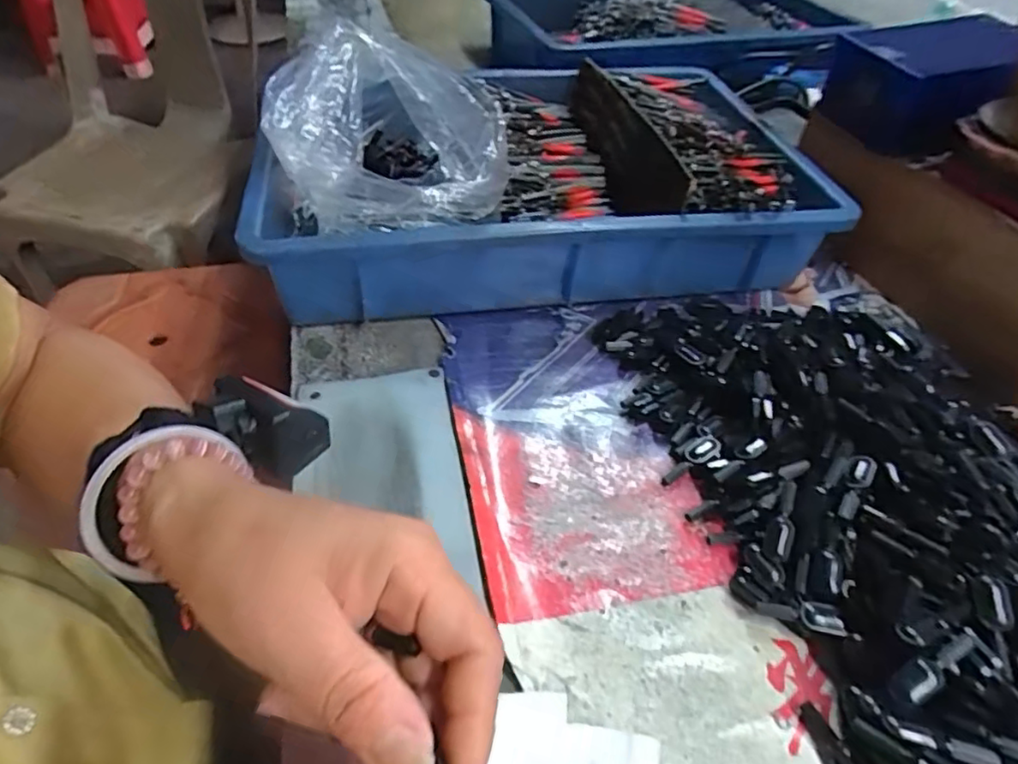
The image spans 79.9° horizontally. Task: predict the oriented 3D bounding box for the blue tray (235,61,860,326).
[{"bbox_3d":[0.017,-0.180,0.521,0.421,0.086,0.288,-6,48,-10],"label":"blue tray"}]

